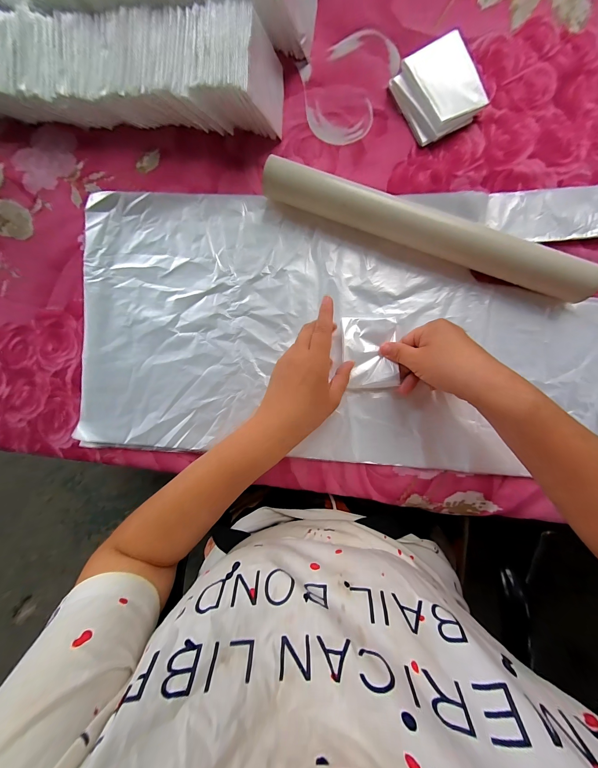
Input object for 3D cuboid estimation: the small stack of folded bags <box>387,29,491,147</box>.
[{"bbox_3d":[0.154,-0.324,0.298,0.078,0.019,0.088,-30,90,5],"label":"small stack of folded bags"}]

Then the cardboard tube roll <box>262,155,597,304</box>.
[{"bbox_3d":[0.130,-0.165,0.286,0.348,0.043,0.034,22,94,3],"label":"cardboard tube roll"}]

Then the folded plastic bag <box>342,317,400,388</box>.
[{"bbox_3d":[0.081,-0.036,0.307,0.059,0.012,0.080,-2,92,4],"label":"folded plastic bag"}]

